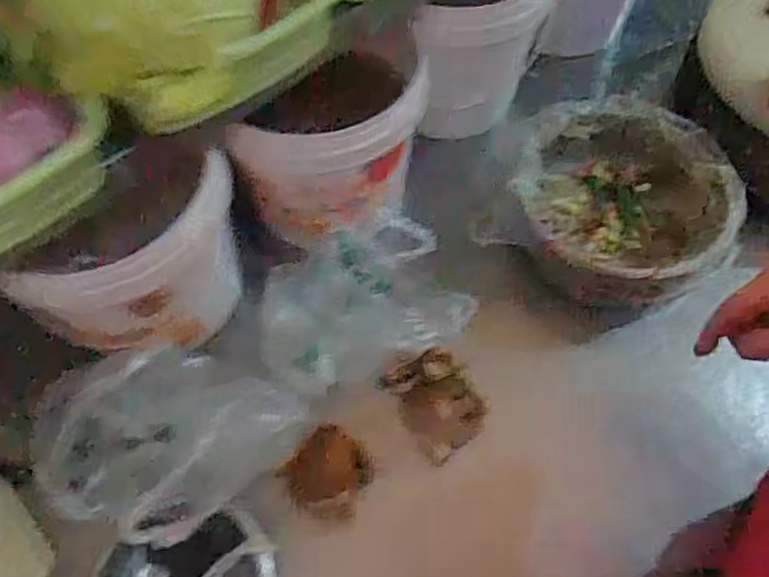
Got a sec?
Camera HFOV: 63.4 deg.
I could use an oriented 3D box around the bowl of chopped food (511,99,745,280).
[{"bbox_3d":[0.282,-0.117,0.762,0.255,0.083,0.234,4,59,4],"label":"bowl of chopped food"}]

